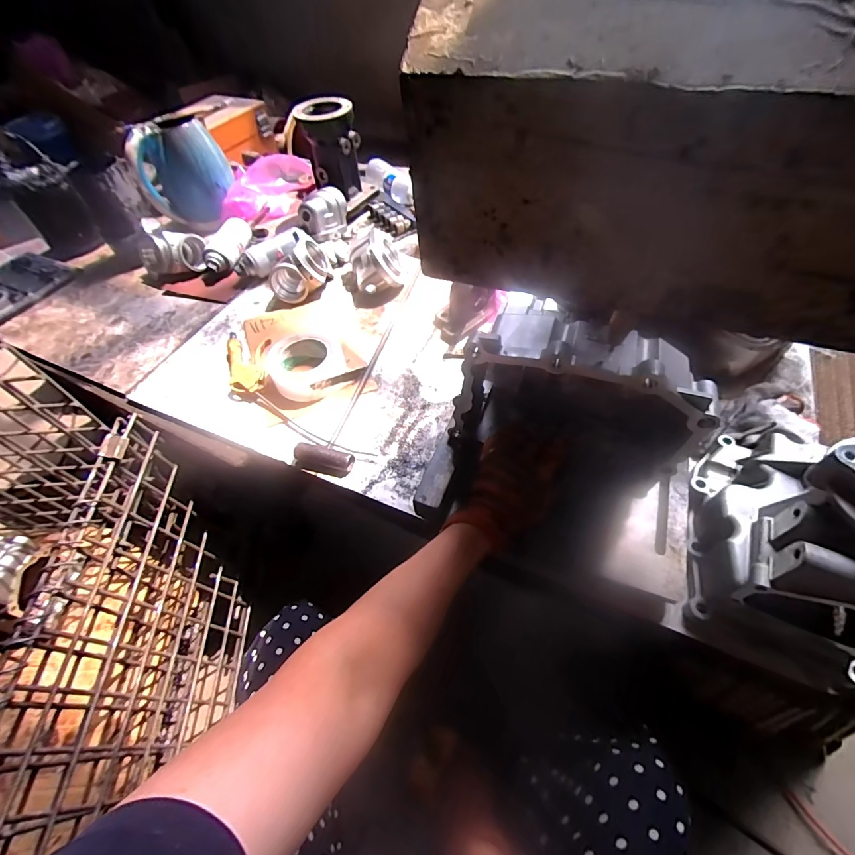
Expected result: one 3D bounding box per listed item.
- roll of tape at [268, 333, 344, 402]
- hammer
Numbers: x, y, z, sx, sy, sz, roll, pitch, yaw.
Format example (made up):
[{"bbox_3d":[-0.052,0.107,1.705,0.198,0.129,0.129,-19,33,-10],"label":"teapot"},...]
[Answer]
[{"bbox_3d":[-0.205,-0.103,0.670,0.125,0.046,0.113,20,58,18],"label":"roll of tape"},{"bbox_3d":[-0.122,-0.085,0.660,0.088,0.027,0.353,5,55,9],"label":"hammer"}]

